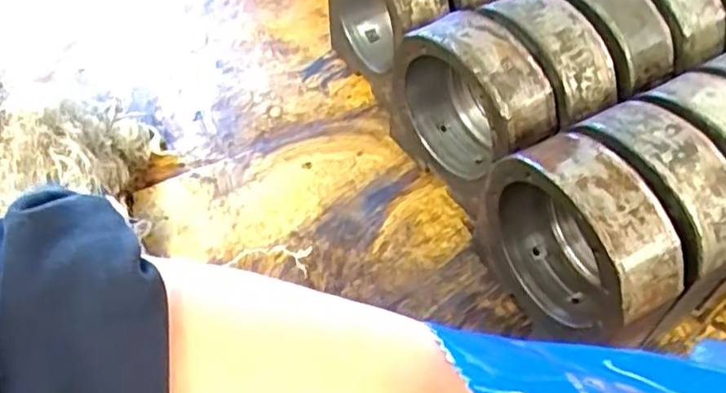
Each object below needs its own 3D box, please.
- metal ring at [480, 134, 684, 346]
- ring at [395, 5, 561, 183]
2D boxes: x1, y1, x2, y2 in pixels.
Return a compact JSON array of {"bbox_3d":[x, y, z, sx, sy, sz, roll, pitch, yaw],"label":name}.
[{"bbox_3d":[0.231,0.046,0.709,0.089,0.189,0.213,-29,60,-17],"label":"metal ring"},{"bbox_3d":[0.141,-0.116,0.855,0.097,0.219,0.215,-30,60,-17],"label":"ring"}]

